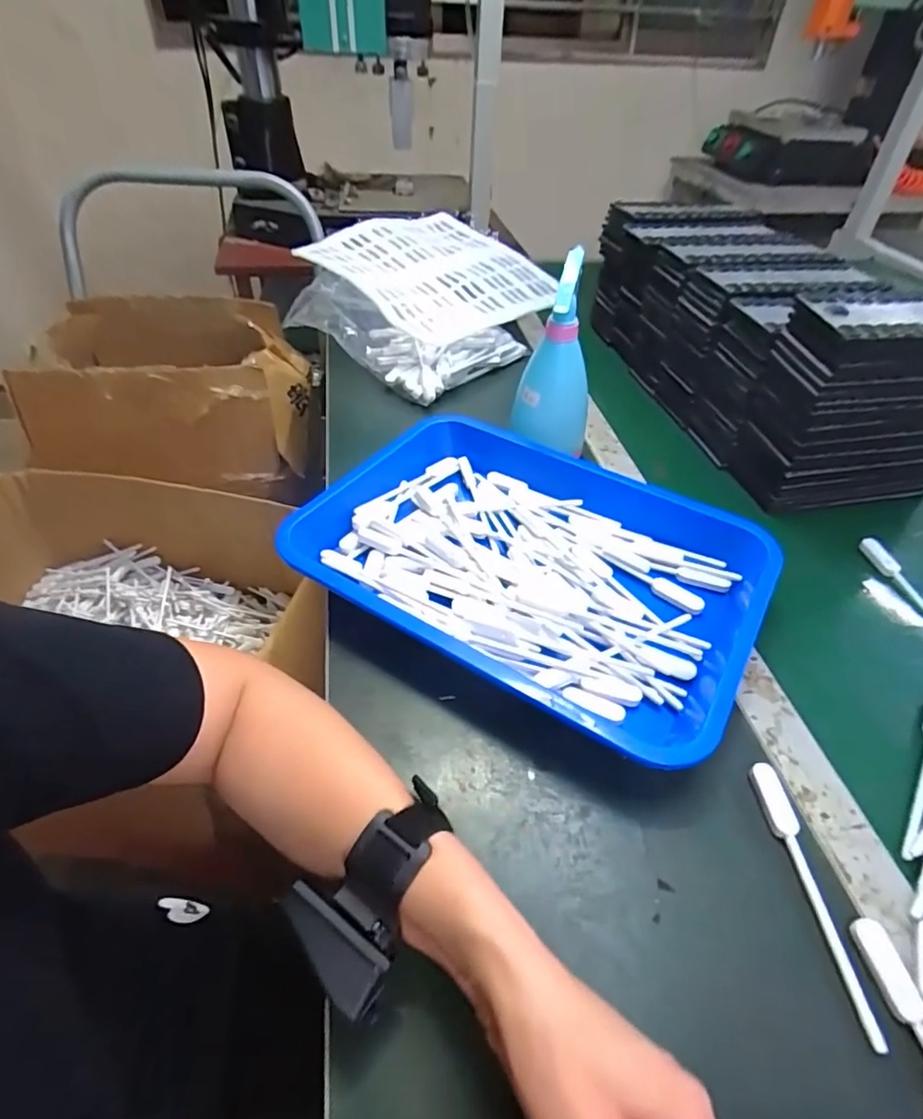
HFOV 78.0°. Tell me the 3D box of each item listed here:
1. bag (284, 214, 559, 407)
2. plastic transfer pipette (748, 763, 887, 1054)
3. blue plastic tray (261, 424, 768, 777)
[{"bbox_3d":[-0.043,-0.392,0.834,0.307,0.092,0.325,35,53,27],"label":"bag"},{"bbox_3d":[0.204,0.191,0.333,0.016,0.007,0.144,0,45,-4],"label":"plastic transfer pipette"},{"bbox_3d":[0.057,0.000,0.495,0.364,0.049,0.263,27,49,21],"label":"blue plastic tray"}]

